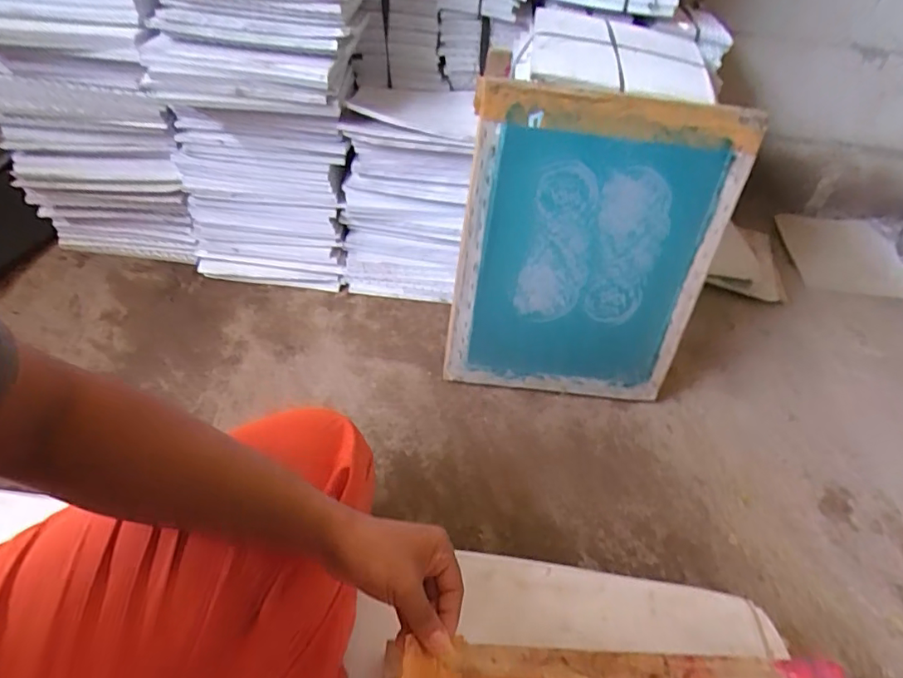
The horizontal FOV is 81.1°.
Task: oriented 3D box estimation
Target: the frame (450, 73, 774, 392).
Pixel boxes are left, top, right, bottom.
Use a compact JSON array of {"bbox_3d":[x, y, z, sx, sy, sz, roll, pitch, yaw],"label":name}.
[{"bbox_3d":[0.200,-0.113,0.804,0.373,0.474,0.025,6,33,-1],"label":"frame"}]

